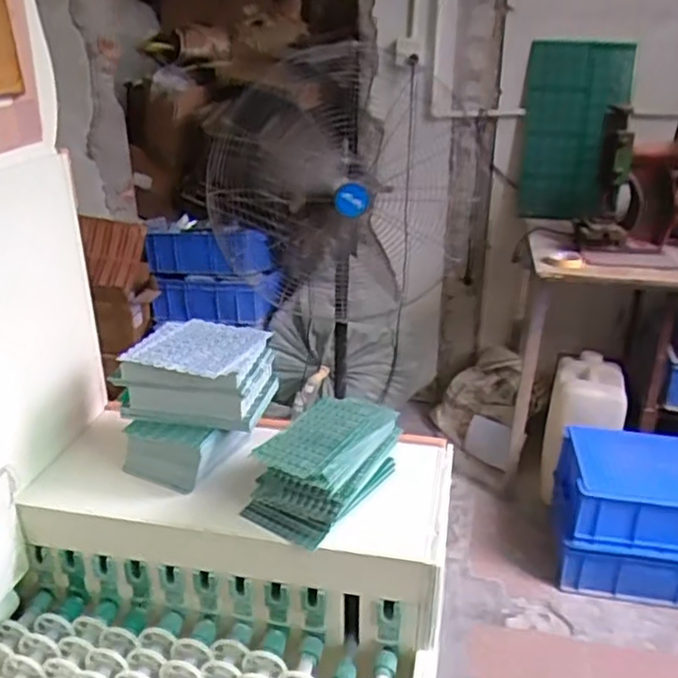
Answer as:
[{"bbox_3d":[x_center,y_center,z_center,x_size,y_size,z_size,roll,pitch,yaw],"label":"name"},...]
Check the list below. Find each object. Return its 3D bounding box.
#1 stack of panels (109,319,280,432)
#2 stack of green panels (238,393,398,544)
[{"bbox_3d":[-0.143,0.038,0.718,0.132,0.072,0.113,8,26,18],"label":"stack of panels"},{"bbox_3d":[-0.011,0.121,0.679,0.103,0.081,0.149,15,28,30],"label":"stack of green panels"}]

